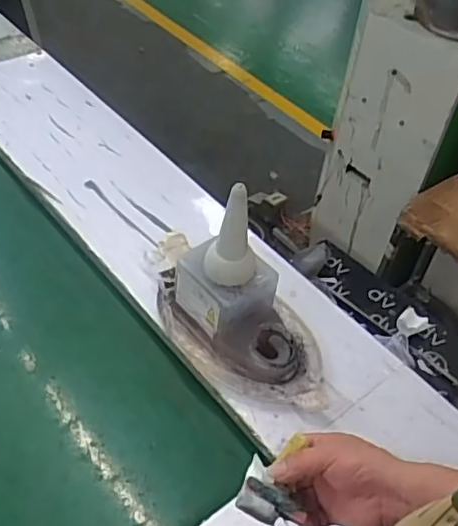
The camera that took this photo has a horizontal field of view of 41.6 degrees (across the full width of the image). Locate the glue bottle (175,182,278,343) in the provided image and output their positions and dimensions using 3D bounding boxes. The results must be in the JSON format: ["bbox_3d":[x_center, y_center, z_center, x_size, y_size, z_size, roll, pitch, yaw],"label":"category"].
[{"bbox_3d":[-0.007,-0.008,0.802,0.138,0.206,0.095,25,47,19],"label":"glue bottle"}]

